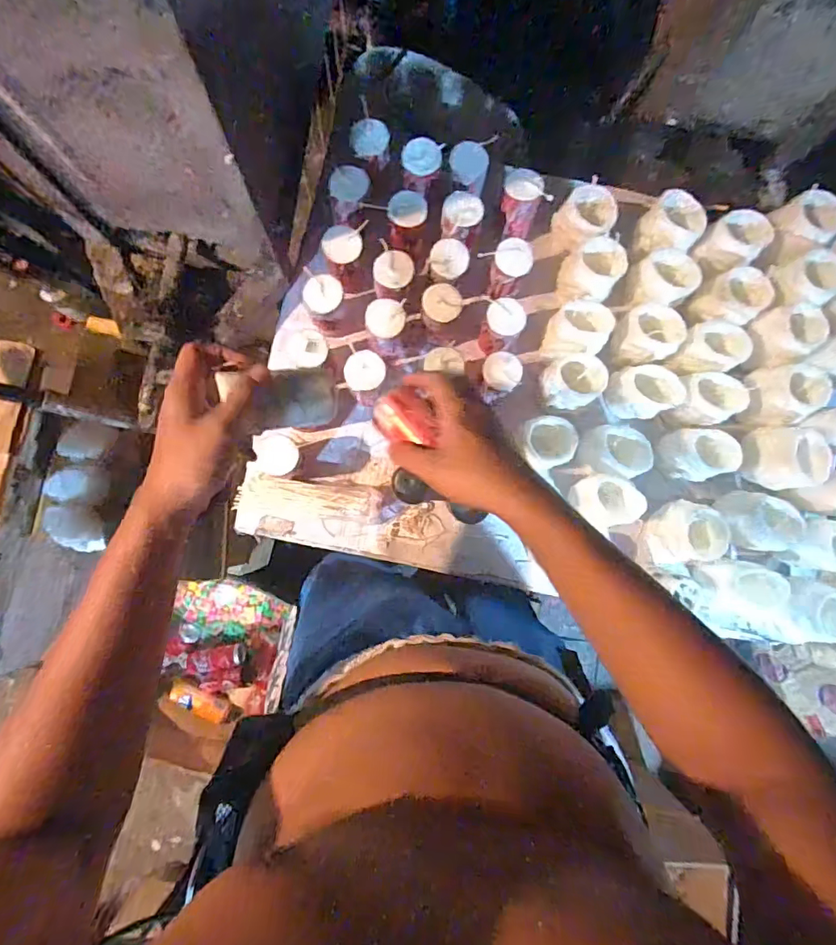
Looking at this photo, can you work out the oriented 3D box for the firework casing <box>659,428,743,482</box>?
[{"bbox_3d":[0.378,-0.026,0.676,0.067,0.078,0.070,0,87,-2],"label":"firework casing"}]

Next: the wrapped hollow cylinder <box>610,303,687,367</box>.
[{"bbox_3d":[0.309,-0.181,0.698,0.067,0.099,0.078,-30,88,-4],"label":"wrapped hollow cylinder"}]

